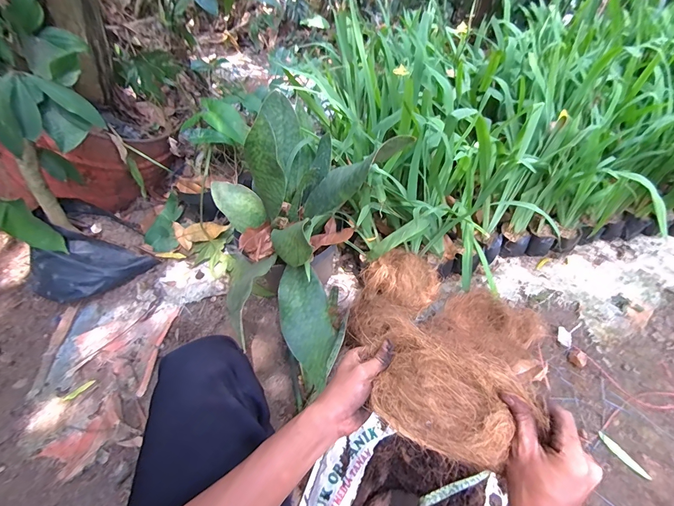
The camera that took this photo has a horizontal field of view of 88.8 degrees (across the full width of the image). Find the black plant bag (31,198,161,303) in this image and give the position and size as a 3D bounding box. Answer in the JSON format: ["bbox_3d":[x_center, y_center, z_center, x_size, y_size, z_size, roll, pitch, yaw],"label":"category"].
[{"bbox_3d":[-0.734,0.001,1.001,0.235,0.192,0.298,31,57,28],"label":"black plant bag"}]

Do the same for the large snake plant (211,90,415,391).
[{"bbox_3d":[-0.077,-0.073,0.707,0.355,0.332,0.476,-21,50,-15],"label":"large snake plant"}]

